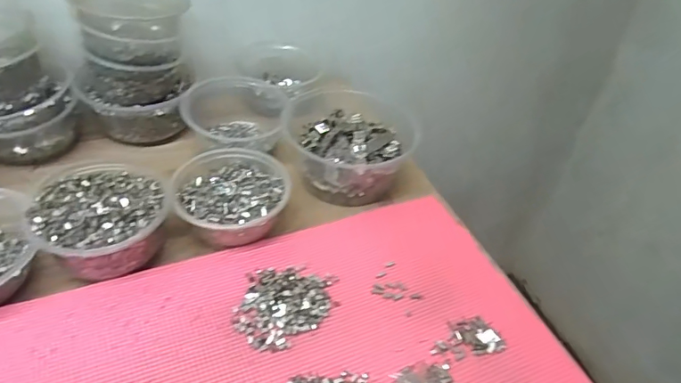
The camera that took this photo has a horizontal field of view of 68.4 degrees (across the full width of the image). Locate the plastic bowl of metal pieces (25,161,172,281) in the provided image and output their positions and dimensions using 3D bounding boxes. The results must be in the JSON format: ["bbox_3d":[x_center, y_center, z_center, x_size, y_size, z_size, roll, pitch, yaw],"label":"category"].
[{"bbox_3d":[-0.205,0.021,0.434,0.107,0.048,0.113,4,43,-4],"label":"plastic bowl of metal pieces"}]

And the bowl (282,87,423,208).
[{"bbox_3d":[0.007,-0.053,0.541,0.130,0.058,0.130,4,43,-4],"label":"bowl"}]

